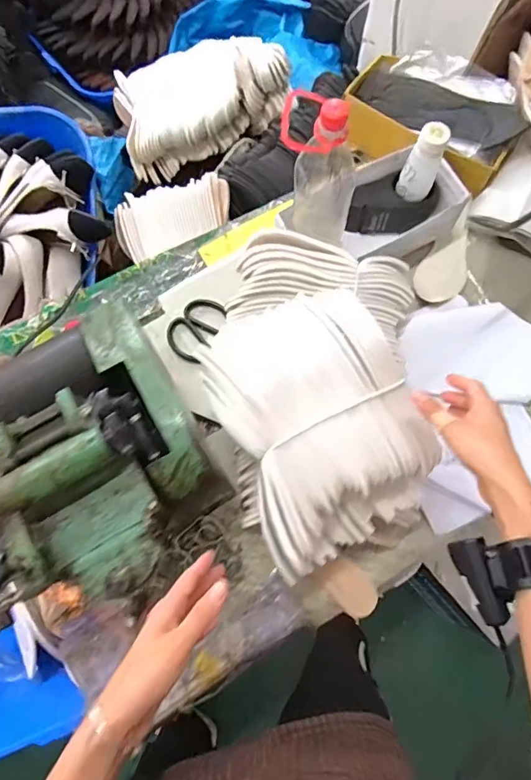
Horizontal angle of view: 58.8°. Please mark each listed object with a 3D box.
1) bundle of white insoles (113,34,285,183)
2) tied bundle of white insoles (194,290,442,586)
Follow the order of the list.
[{"bbox_3d":[-0.152,-0.665,1.063,0.388,0.133,0.249,-23,75,-6],"label":"bundle of white insoles"},{"bbox_3d":[0.061,0.032,0.536,0.209,0.096,0.280,-22,75,-6],"label":"tied bundle of white insoles"}]

